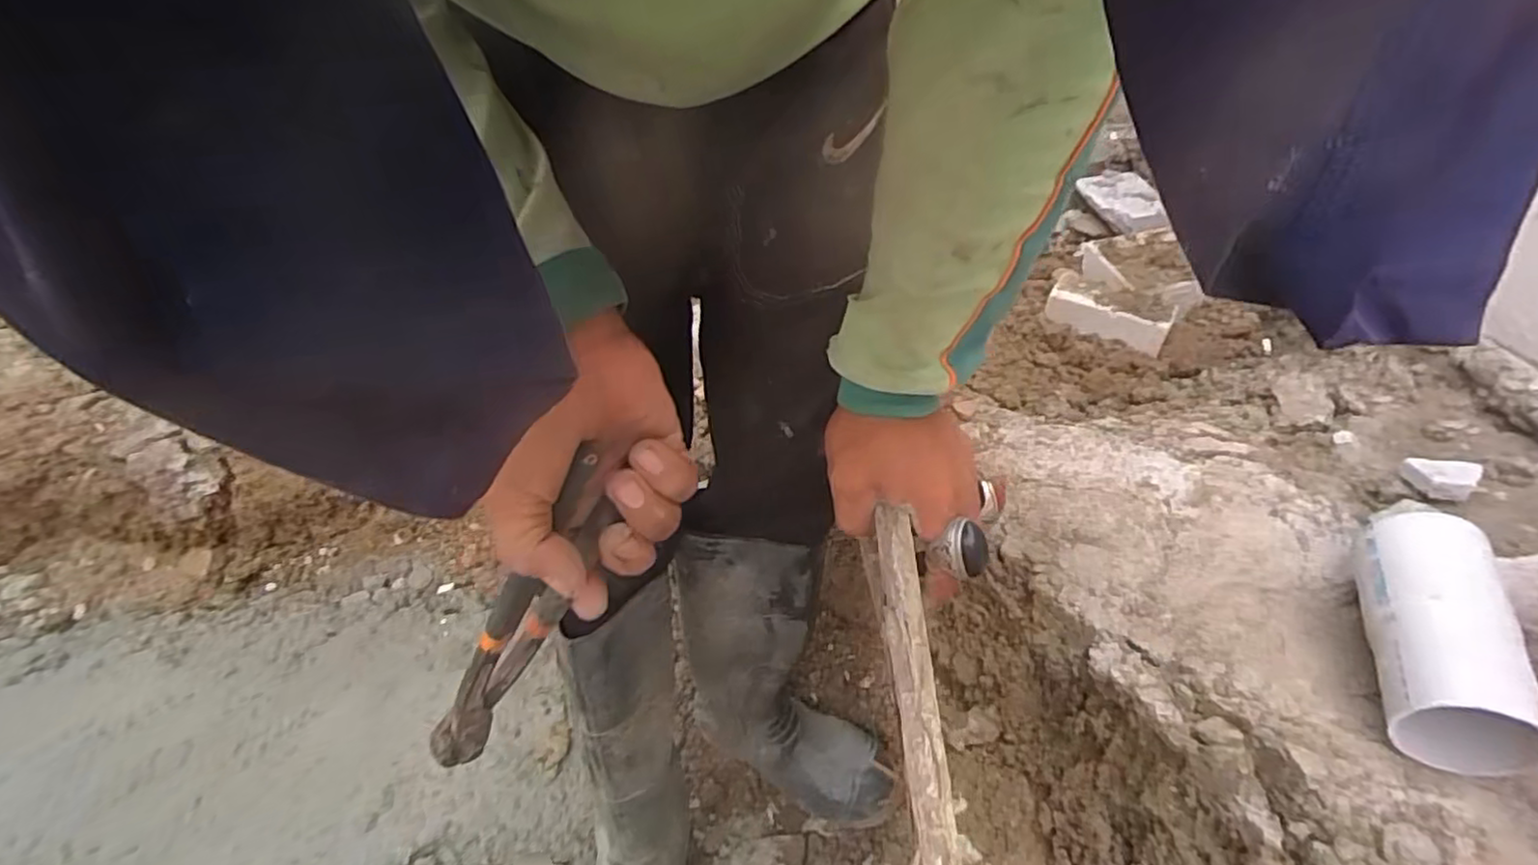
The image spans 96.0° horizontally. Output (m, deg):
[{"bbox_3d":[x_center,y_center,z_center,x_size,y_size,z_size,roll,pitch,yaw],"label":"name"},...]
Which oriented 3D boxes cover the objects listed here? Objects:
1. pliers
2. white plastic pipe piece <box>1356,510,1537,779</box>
[{"bbox_3d":[-0.129,0.093,0.362,0.022,0.224,0.048,44,25,28],"label":"pliers"},{"bbox_3d":[0.548,0.167,0.572,0.088,0.085,0.232,12,41,21],"label":"white plastic pipe piece"}]

